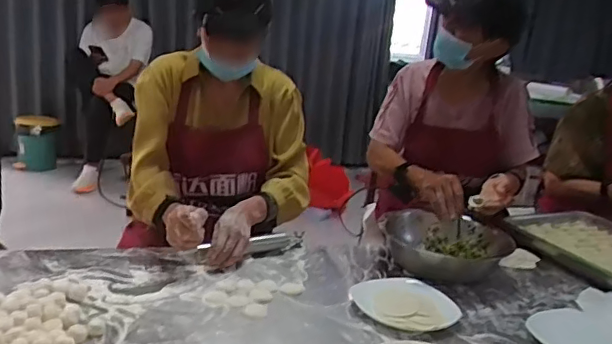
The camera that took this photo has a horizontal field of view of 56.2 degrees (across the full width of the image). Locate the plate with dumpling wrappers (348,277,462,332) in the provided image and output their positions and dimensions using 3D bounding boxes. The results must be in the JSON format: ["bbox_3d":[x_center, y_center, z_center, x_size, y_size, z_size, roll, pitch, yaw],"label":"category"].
[{"bbox_3d":[0.178,0.246,1.052,0.199,0.043,0.148,10,14,12],"label":"plate with dumpling wrappers"}]

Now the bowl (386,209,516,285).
[{"bbox_3d":[0.327,0.163,1.319,0.247,0.101,0.267,6,15,-2],"label":"bowl"}]

